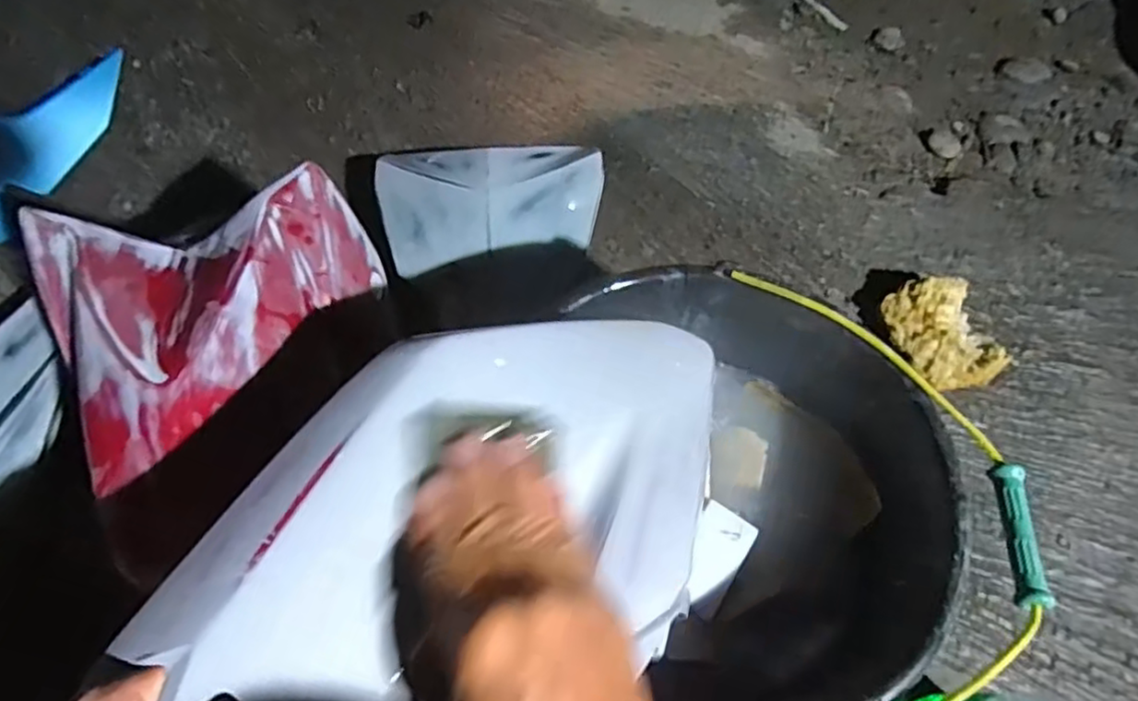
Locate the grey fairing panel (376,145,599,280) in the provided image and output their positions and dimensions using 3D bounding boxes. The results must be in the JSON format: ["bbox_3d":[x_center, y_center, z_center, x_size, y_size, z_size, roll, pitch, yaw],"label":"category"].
[{"bbox_3d":[-0.078,-0.149,0.660,0.221,0.034,0.147,-2,63,-1],"label":"grey fairing panel"}]

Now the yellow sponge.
[{"bbox_3d":[0.352,-0.015,0.638,0.081,0.052,0.107,-14,61,-8],"label":"yellow sponge"}]

